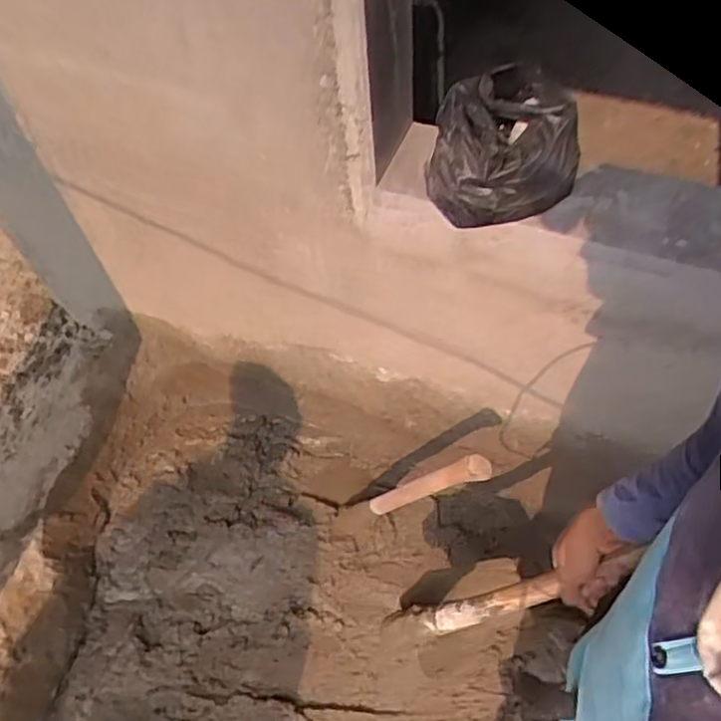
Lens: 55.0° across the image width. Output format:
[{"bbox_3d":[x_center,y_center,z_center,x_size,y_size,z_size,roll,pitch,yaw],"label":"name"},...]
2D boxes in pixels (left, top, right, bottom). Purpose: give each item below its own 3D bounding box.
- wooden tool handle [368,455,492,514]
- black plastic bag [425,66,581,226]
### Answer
[{"bbox_3d":[0.105,0.212,1.153,0.041,0.380,0.027,22,63,-15],"label":"wooden tool handle"},{"bbox_3d":[0.176,-0.264,0.858,0.176,0.116,0.157,-16,63,-5],"label":"black plastic bag"}]

